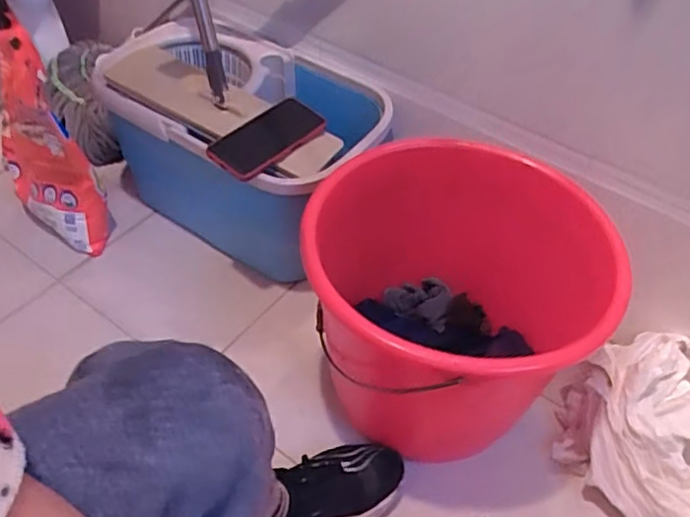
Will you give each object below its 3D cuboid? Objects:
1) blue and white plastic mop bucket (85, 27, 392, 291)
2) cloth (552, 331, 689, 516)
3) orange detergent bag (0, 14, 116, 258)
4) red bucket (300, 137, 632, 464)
[{"bbox_3d":[-0.181,-0.182,1.058,0.471,0.315,0.289,29,52,22],"label":"blue and white plastic mop bucket"},{"bbox_3d":[0.413,0.216,0.841,0.207,0.136,0.263,22,50,16],"label":"cloth"},{"bbox_3d":[-0.496,-0.177,1.016,0.109,0.324,0.246,-28,55,-26],"label":"orange detergent bag"},{"bbox_3d":[0.116,0.072,0.784,0.285,0.288,0.327,-3,47,-7],"label":"red bucket"}]

